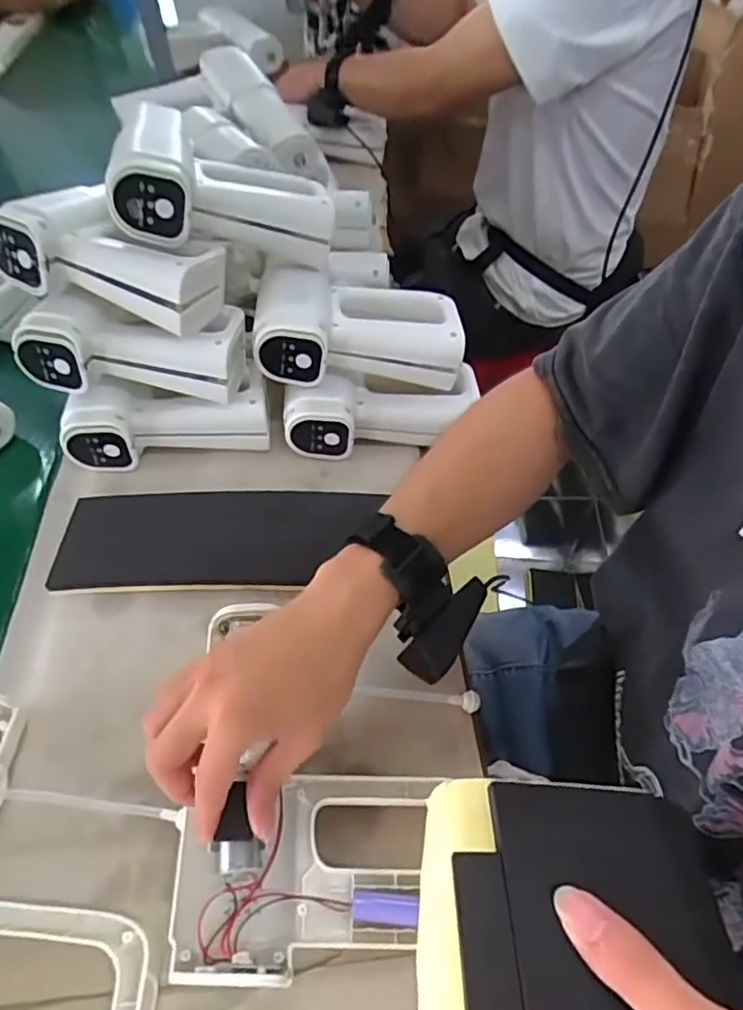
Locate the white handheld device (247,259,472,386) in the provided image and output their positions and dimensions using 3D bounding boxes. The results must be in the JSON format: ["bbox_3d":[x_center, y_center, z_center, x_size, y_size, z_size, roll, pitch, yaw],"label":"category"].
[{"bbox_3d":[-0.012,-0.167,0.554,0.181,0.066,0.107,-4,51,-2],"label":"white handheld device"}]

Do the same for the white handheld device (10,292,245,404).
[{"bbox_3d":[-0.204,-0.143,0.526,0.181,0.070,0.092,0,51,2],"label":"white handheld device"}]

